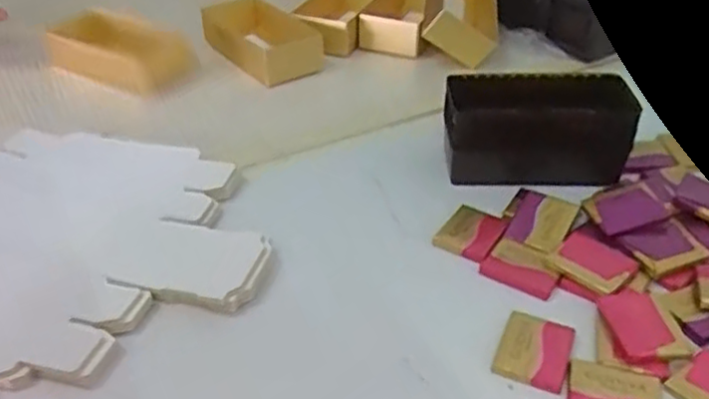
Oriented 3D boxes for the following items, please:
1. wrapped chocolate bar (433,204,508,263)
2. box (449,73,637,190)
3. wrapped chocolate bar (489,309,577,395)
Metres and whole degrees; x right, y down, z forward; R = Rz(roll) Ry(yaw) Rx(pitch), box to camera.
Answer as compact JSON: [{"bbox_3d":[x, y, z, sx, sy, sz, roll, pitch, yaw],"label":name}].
[{"bbox_3d":[0.067,0.019,0.401,0.032,0.005,0.037,22,42,27],"label":"wrapped chocolate bar"},{"bbox_3d":[0.117,-0.048,0.454,0.114,0.048,0.054,0,37,1],"label":"box"},{"bbox_3d":[0.085,0.070,0.330,0.031,0.004,0.040,14,39,19],"label":"wrapped chocolate bar"}]

